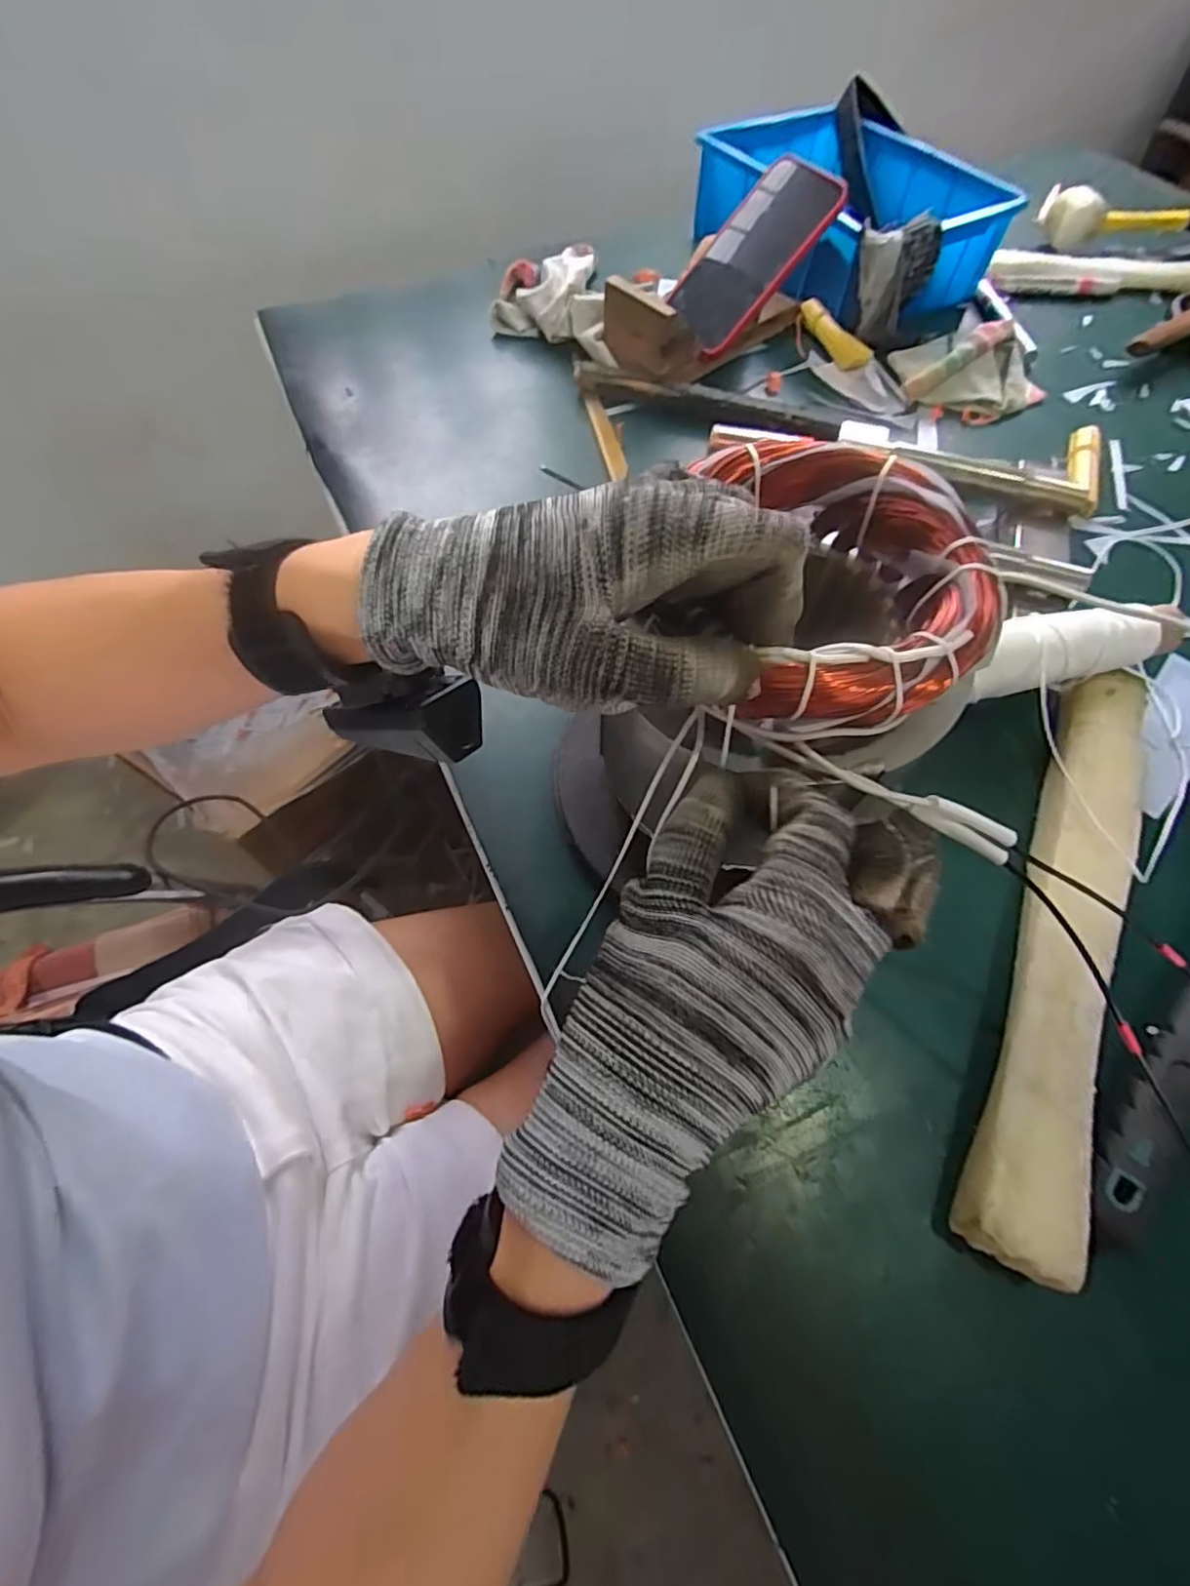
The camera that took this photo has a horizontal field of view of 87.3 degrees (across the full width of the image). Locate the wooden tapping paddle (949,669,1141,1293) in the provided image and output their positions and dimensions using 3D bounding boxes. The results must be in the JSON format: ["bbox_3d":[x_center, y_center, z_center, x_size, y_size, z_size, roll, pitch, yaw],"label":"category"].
[{"bbox_3d":[0.238,0.064,0.323,0.041,0.036,0.321,24,63,12],"label":"wooden tapping paddle"}]

